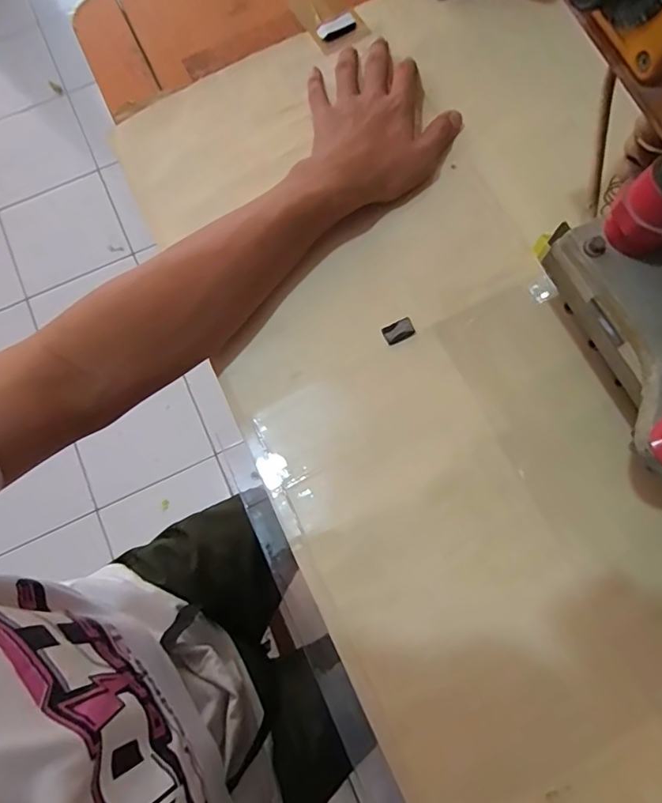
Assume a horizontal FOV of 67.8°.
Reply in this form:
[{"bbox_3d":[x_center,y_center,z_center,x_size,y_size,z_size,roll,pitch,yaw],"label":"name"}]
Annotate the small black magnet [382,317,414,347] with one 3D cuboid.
[{"bbox_3d":[0.051,-0.053,0.371,0.023,0.004,0.015,-27,76,-7],"label":"small black magnet"}]

